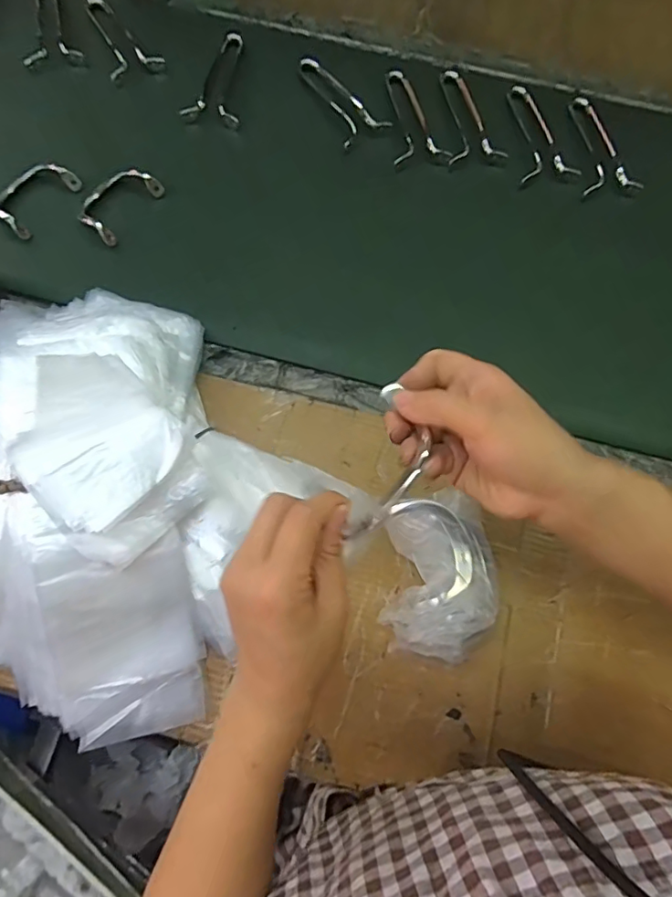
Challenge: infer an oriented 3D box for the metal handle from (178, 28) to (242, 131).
[{"bbox_3d":[-0.149,-0.479,0.690,0.064,0.011,0.161,6,69,0],"label":"metal handle"}]

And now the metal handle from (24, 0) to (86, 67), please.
[{"bbox_3d":[-0.384,-0.561,0.706,0.070,0.012,0.163,-18,71,-9],"label":"metal handle"}]

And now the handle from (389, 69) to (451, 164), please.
[{"bbox_3d":[0.087,-0.422,0.675,0.069,0.017,0.163,-11,70,-7],"label":"handle"}]

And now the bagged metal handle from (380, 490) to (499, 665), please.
[{"bbox_3d":[0.092,0.108,0.463,0.101,0.051,0.133,5,69,-1],"label":"bagged metal handle"}]

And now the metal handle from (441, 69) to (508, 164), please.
[{"bbox_3d":[0.160,-0.430,0.683,0.068,0.014,0.168,-8,70,-6],"label":"metal handle"}]

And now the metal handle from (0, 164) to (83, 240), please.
[{"bbox_3d":[-0.338,-0.285,0.605,0.048,0.013,0.098,40,72,-14],"label":"metal handle"}]

